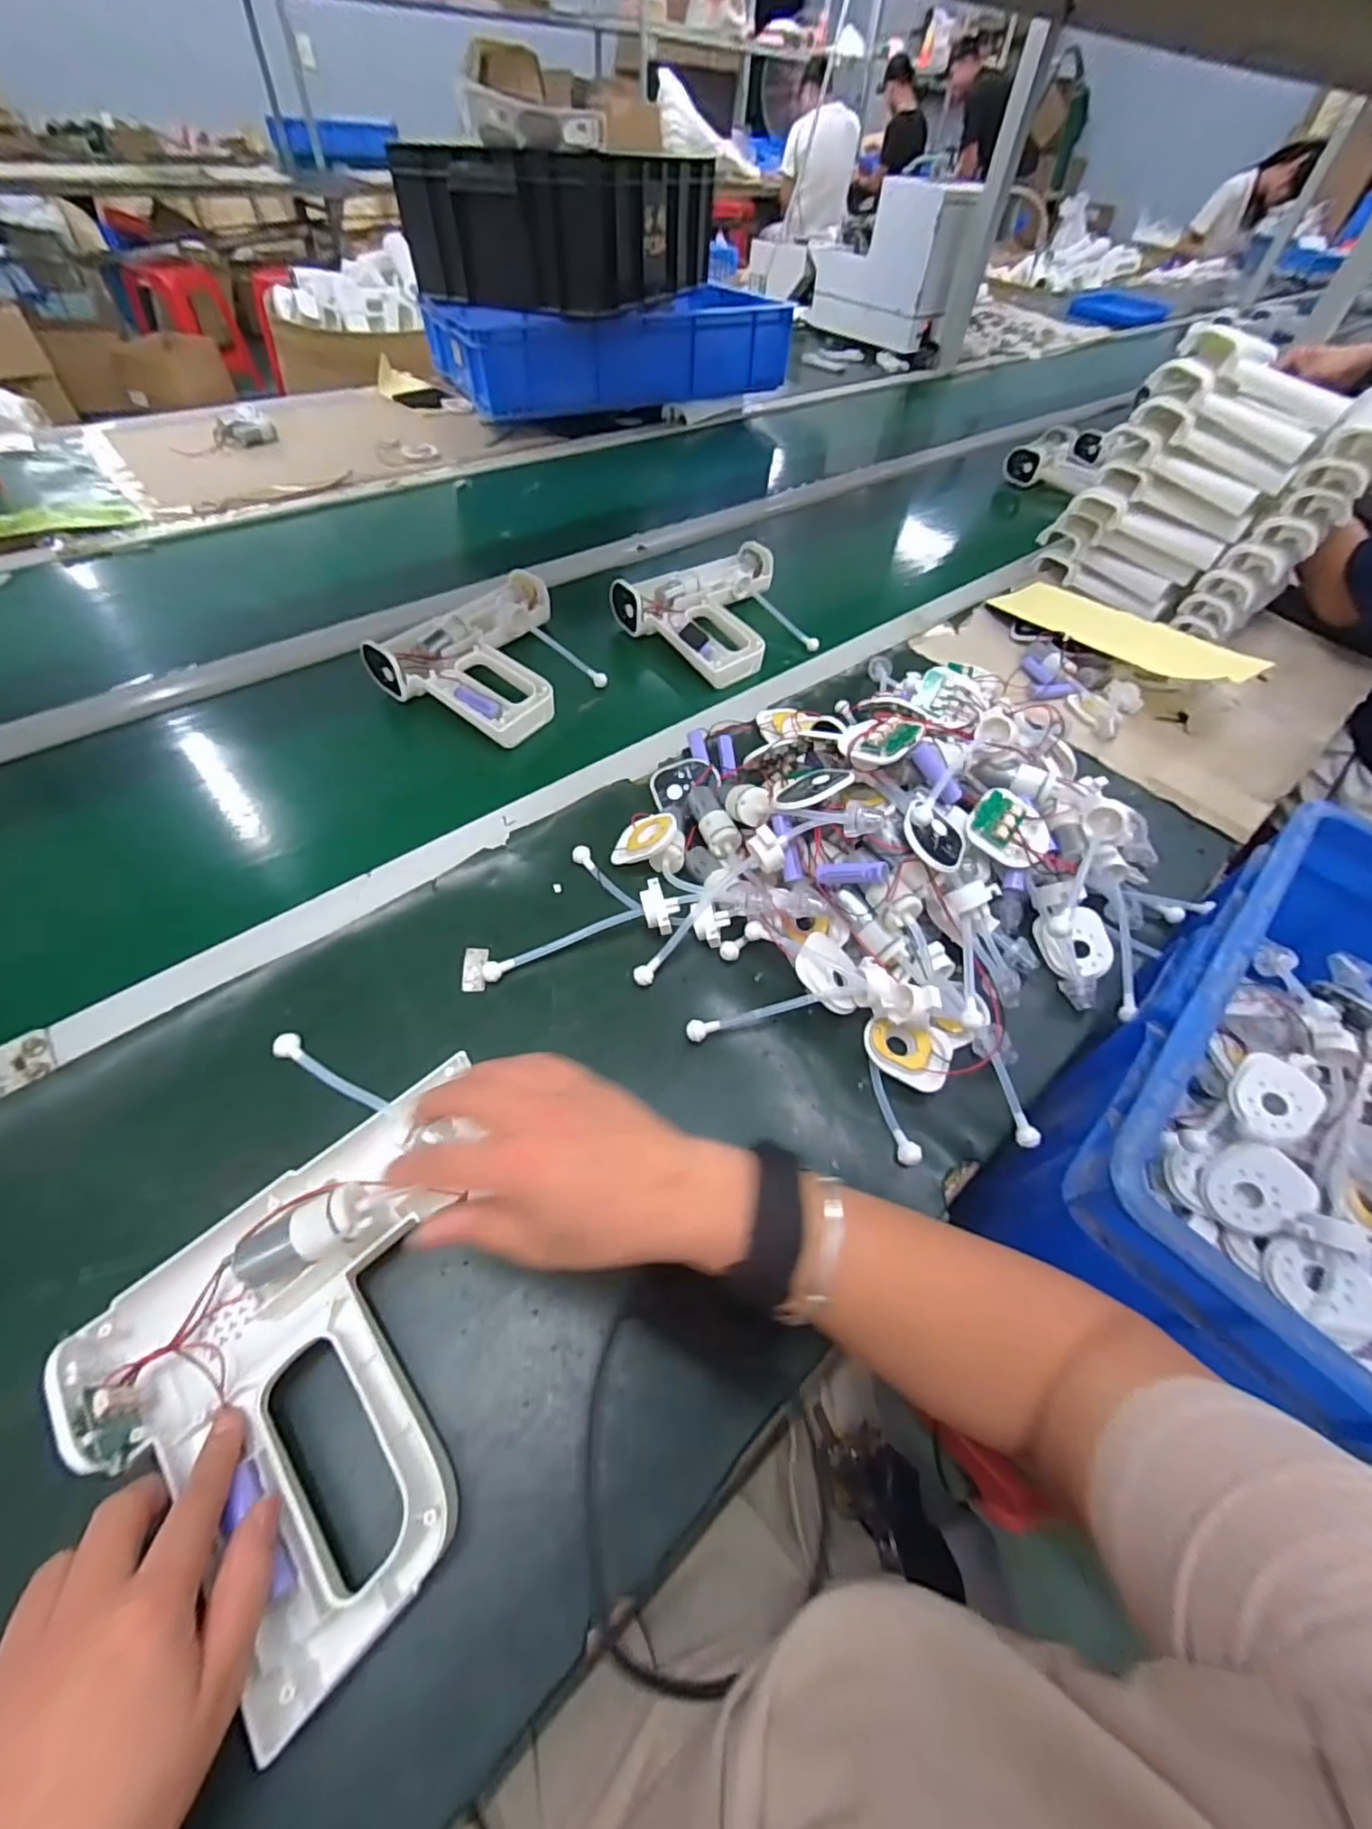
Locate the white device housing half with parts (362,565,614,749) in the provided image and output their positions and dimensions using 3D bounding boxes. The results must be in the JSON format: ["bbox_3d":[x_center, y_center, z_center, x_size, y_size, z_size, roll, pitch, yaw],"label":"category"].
[{"bbox_3d":[-0.180,-0.262,0.647,0.173,0.045,0.216,34,58,19],"label":"white device housing half with parts"}]

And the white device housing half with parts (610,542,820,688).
[{"bbox_3d":[0.051,-0.350,0.728,0.214,0.042,0.174,-30,61,-23],"label":"white device housing half with parts"}]

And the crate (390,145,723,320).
[{"bbox_3d":[-0.202,-1.166,1.062,0.341,0.162,0.422,22,55,12],"label":"crate"}]

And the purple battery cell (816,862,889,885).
[{"bbox_3d":[0.114,-0.028,0.432,0.053,0.012,0.010,0,42,44],"label":"purple battery cell"}]

